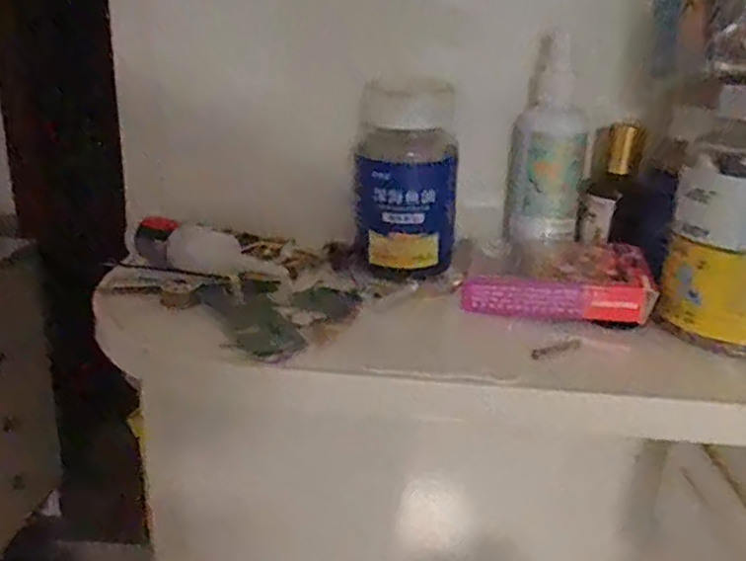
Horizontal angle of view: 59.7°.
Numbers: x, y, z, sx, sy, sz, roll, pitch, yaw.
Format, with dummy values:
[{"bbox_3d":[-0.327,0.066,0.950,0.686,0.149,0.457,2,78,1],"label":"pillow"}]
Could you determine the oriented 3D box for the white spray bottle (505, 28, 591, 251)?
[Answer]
[{"bbox_3d":[0.105,-0.079,0.382,0.041,0.115,0.032,9,22,15],"label":"white spray bottle"}]

